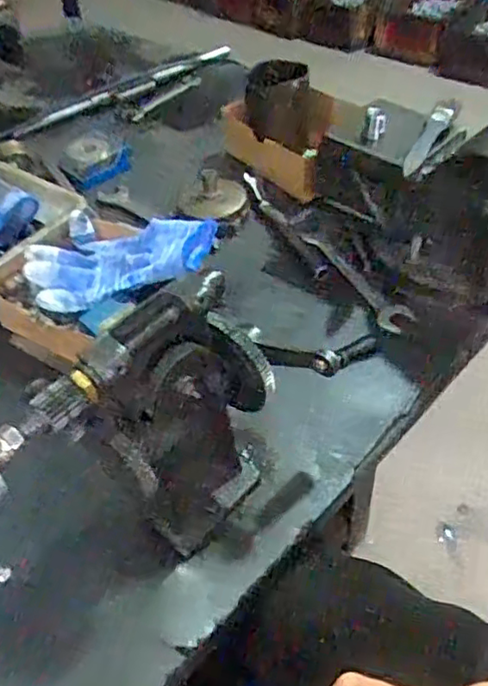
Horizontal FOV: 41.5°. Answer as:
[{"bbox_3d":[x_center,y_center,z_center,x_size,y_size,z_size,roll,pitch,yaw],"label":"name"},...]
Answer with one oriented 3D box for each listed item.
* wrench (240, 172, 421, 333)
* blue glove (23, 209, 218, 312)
[{"bbox_3d":[0.079,-0.102,0.664,0.031,0.017,0.271,-22,48,-18],"label":"wrench"},{"bbox_3d":[-0.111,-0.083,0.587,0.170,0.047,0.088,-10,45,9],"label":"blue glove"}]

